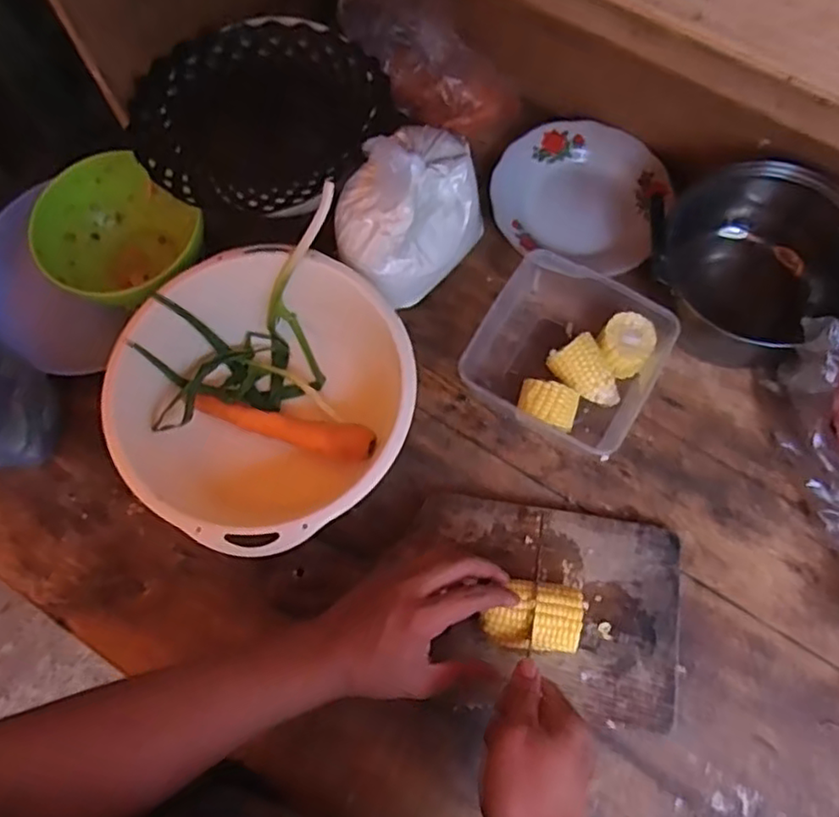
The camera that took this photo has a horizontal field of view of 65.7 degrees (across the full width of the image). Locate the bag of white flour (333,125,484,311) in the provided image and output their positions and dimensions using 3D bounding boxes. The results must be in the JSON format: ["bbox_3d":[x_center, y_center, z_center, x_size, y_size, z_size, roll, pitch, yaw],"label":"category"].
[{"bbox_3d":[-0.006,-0.182,0.597,0.082,0.179,0.150,43,76,14],"label":"bag of white flour"}]

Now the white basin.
[{"bbox_3d":[-0.131,-0.004,0.572,0.240,0.101,0.246,0,71,0],"label":"white basin"}]

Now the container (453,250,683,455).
[{"bbox_3d":[0.142,-0.056,0.616,0.159,0.055,0.159,30,73,10],"label":"container"}]

